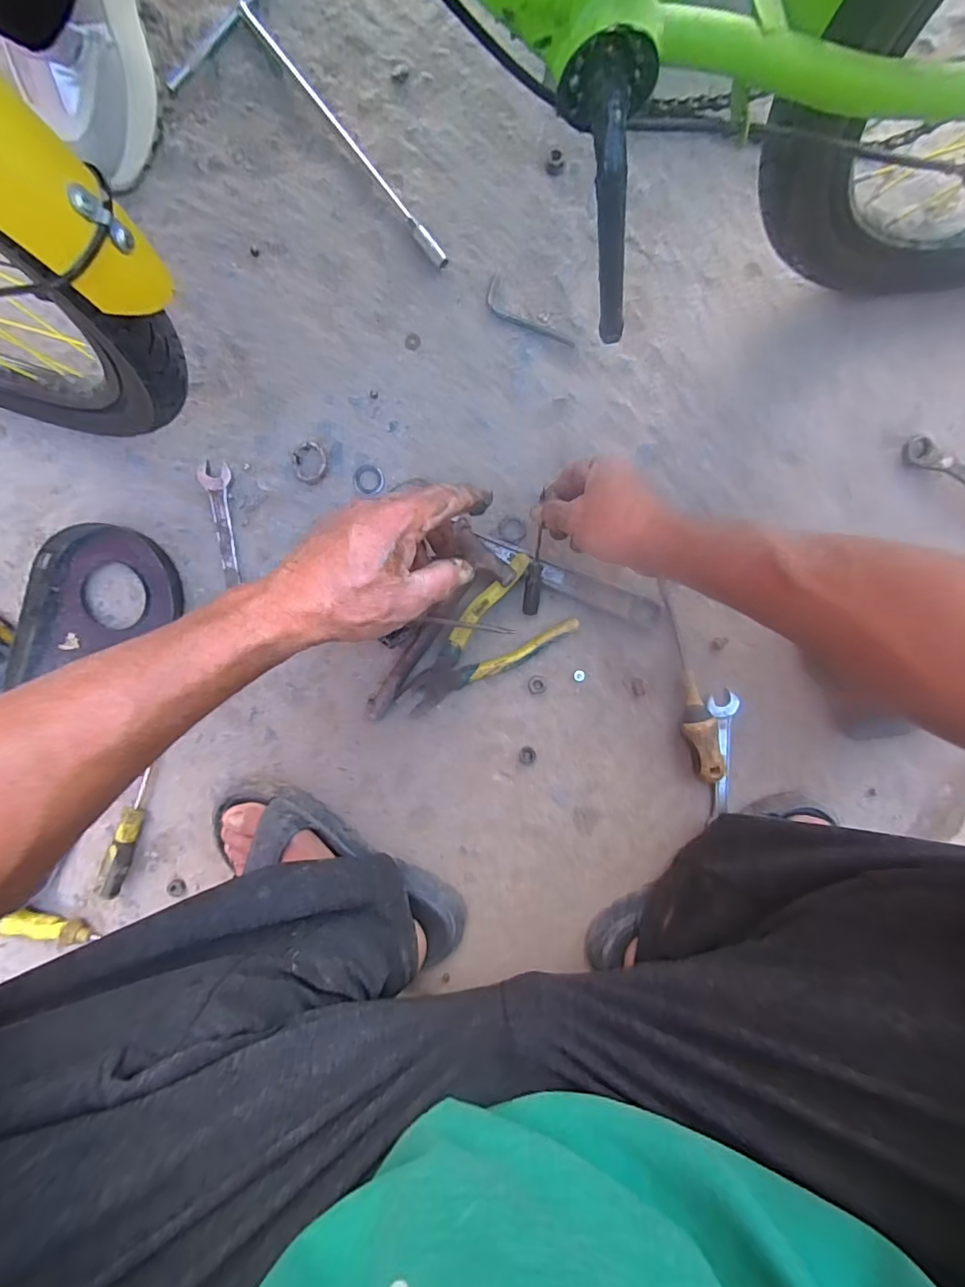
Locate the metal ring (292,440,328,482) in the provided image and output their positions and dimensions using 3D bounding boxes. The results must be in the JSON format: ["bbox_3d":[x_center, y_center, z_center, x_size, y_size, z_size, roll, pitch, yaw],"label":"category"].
[{"bbox_3d":[-0.170,-0.179,0.500,0.033,0.004,0.039,-10,97,3],"label":"metal ring"}]

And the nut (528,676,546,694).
[{"bbox_3d":[0.057,0.043,0.524,0.018,0.004,0.019,0,98,2],"label":"nut"}]

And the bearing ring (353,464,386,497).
[{"bbox_3d":[-0.113,-0.163,0.507,0.031,0.004,0.030,0,98,2],"label":"bearing ring"}]

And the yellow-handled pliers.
[{"bbox_3d":[-0.005,0.007,0.512,0.186,0.028,0.089,-39,95,6],"label":"yellow-handled pliers"}]

